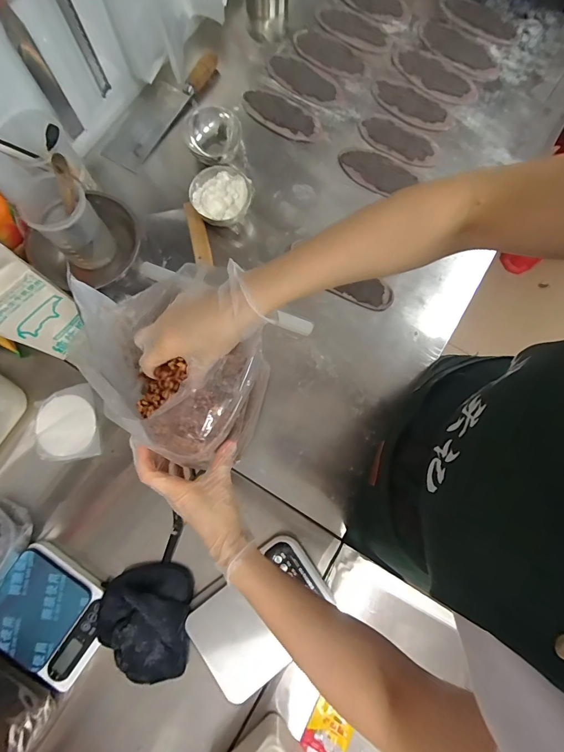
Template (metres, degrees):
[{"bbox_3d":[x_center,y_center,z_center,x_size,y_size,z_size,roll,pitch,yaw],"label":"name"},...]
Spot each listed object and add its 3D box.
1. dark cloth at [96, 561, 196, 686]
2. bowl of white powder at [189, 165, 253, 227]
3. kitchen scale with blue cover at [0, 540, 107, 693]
[{"bbox_3d":[-0.203,0.367,0.523,0.133,0.051,0.155,-1,78,-1],"label":"dark cloth"},{"bbox_3d":[-0.115,-0.335,0.681,0.105,0.050,0.115,0,78,-1],"label":"bowl of white powder"},{"bbox_3d":[-0.342,0.351,0.525,0.165,0.031,0.133,32,79,5],"label":"kitchen scale with blue cover"}]

